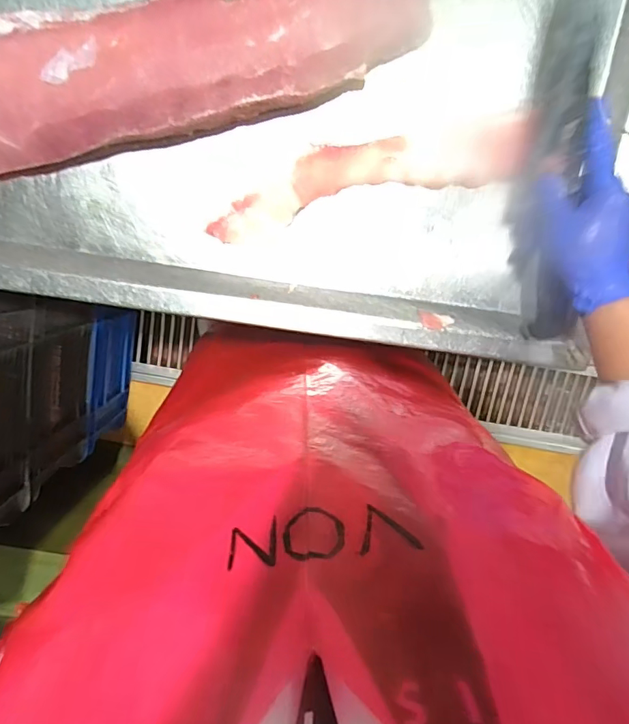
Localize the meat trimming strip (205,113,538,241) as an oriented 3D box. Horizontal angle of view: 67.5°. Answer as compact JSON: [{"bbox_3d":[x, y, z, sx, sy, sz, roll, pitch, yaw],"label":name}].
[{"bbox_3d":[0.056,-0.194,0.489,0.332,0.007,0.068,-12,99,4],"label":"meat trimming strip"}]

